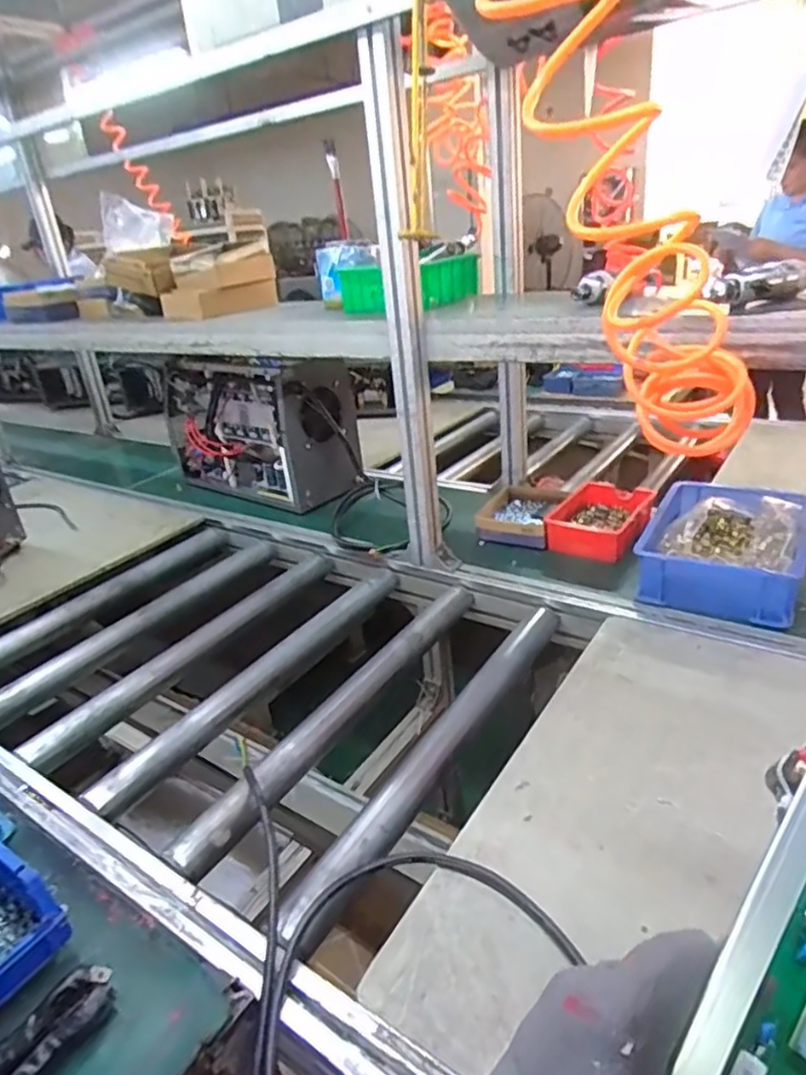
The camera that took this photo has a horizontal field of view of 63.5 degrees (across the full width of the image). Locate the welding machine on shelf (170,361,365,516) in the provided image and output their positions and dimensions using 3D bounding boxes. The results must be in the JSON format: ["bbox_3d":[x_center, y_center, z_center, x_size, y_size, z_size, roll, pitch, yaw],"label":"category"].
[{"bbox_3d":[-0.334,-0.257,1.539,0.551,0.338,0.198,15,31,36],"label":"welding machine on shelf"}]

